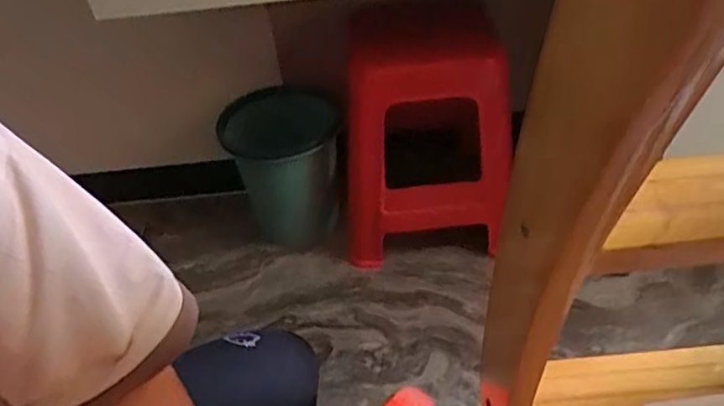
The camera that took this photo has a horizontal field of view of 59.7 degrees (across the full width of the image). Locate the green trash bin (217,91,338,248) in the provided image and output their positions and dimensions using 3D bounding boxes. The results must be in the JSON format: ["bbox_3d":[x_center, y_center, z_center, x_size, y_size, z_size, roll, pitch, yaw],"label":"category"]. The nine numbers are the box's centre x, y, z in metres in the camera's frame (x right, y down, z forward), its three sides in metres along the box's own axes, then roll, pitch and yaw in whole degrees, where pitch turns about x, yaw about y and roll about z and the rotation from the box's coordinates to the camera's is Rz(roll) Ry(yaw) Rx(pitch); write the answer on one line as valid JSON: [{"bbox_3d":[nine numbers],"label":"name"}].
[{"bbox_3d":[-0.152,-0.076,1.314,0.224,0.290,0.198,-6,41,1],"label":"green trash bin"}]

